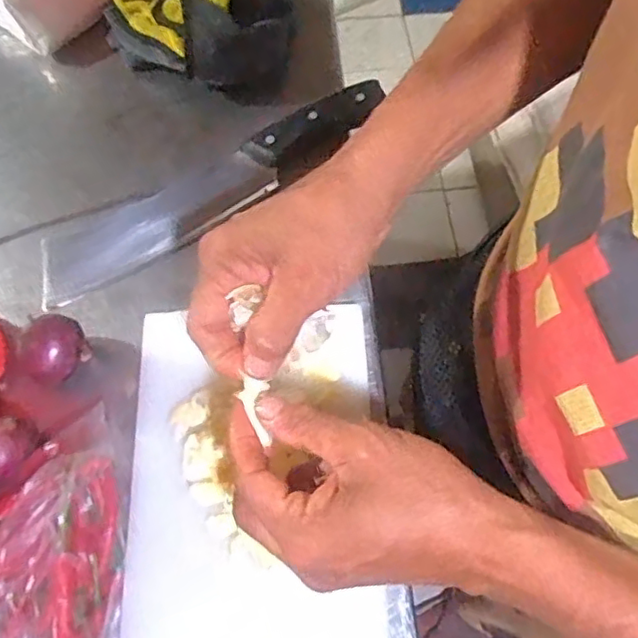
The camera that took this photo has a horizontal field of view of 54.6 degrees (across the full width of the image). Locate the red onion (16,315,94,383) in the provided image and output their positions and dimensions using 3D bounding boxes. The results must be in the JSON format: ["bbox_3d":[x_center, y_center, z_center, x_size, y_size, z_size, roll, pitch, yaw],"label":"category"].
[{"bbox_3d":[-0.174,0.023,0.412,0.041,0.039,0.037,-37,69,-14],"label":"red onion"}]

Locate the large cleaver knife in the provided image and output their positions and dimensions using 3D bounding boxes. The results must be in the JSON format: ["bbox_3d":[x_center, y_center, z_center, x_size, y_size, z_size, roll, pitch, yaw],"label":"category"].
[{"bbox_3d":[-0.079,-0.102,0.474,0.287,0.024,0.058,-28,67,-10],"label":"large cleaver knife"}]

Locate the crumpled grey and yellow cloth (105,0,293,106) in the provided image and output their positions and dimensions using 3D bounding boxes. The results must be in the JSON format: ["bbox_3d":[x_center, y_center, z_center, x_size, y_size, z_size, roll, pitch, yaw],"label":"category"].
[{"bbox_3d":[-0.103,-0.259,0.523,0.164,0.041,0.111,15,67,10],"label":"crumpled grey and yellow cloth"}]

